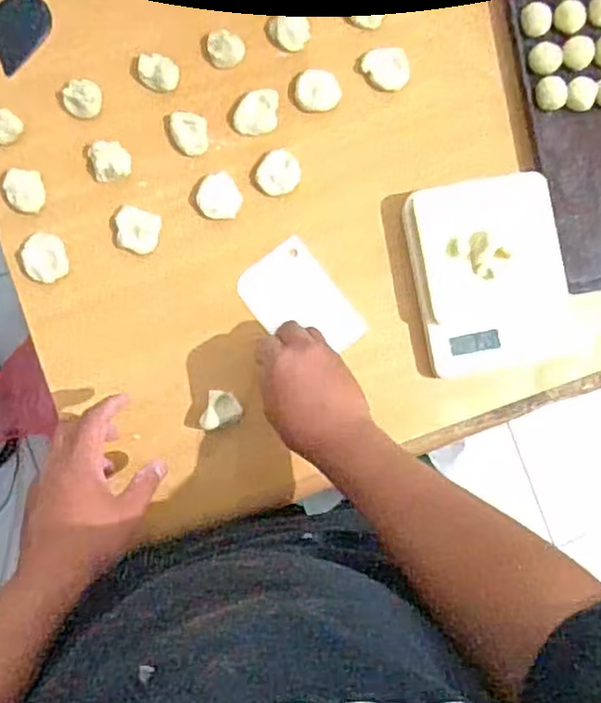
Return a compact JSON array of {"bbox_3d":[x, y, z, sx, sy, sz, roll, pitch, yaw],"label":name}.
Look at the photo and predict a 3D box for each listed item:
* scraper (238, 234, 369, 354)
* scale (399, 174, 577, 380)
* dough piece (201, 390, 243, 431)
[{"bbox_3d":[0.000,-0.042,0.645,0.076,0.005,0.113,-38,91,-1],"label":"scraper"},{"bbox_3d":[0.177,-0.071,0.633,0.136,0.036,0.173,-11,88,-3],"label":"scale"},{"bbox_3d":[-0.070,0.055,0.617,0.032,0.024,0.036,18,87,-2],"label":"dough piece"}]

